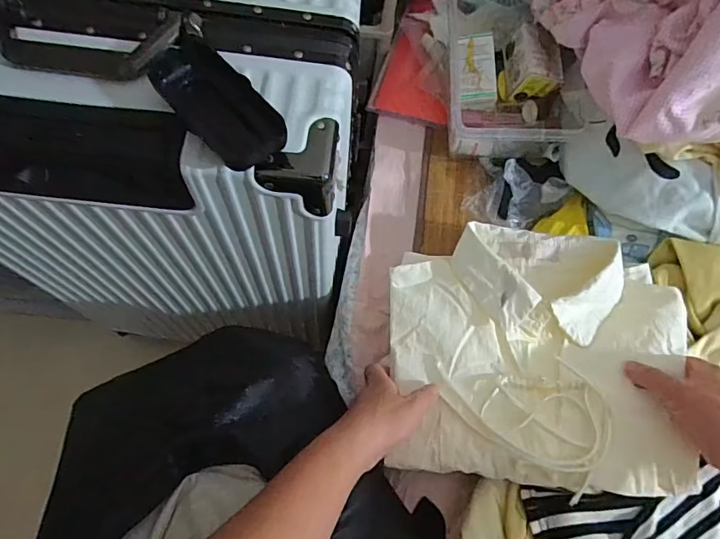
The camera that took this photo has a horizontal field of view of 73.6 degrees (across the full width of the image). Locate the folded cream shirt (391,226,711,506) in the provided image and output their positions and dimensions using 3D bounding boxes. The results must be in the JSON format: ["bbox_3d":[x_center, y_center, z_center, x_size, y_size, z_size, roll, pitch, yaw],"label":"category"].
[{"bbox_3d":[0.175,0.081,0.495,0.283,0.067,0.260,11,71,3],"label":"folded cream shirt"}]

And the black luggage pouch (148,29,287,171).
[{"bbox_3d":[-0.108,-0.123,0.358,0.053,0.026,0.120,-39,75,-13],"label":"black luggage pouch"}]

